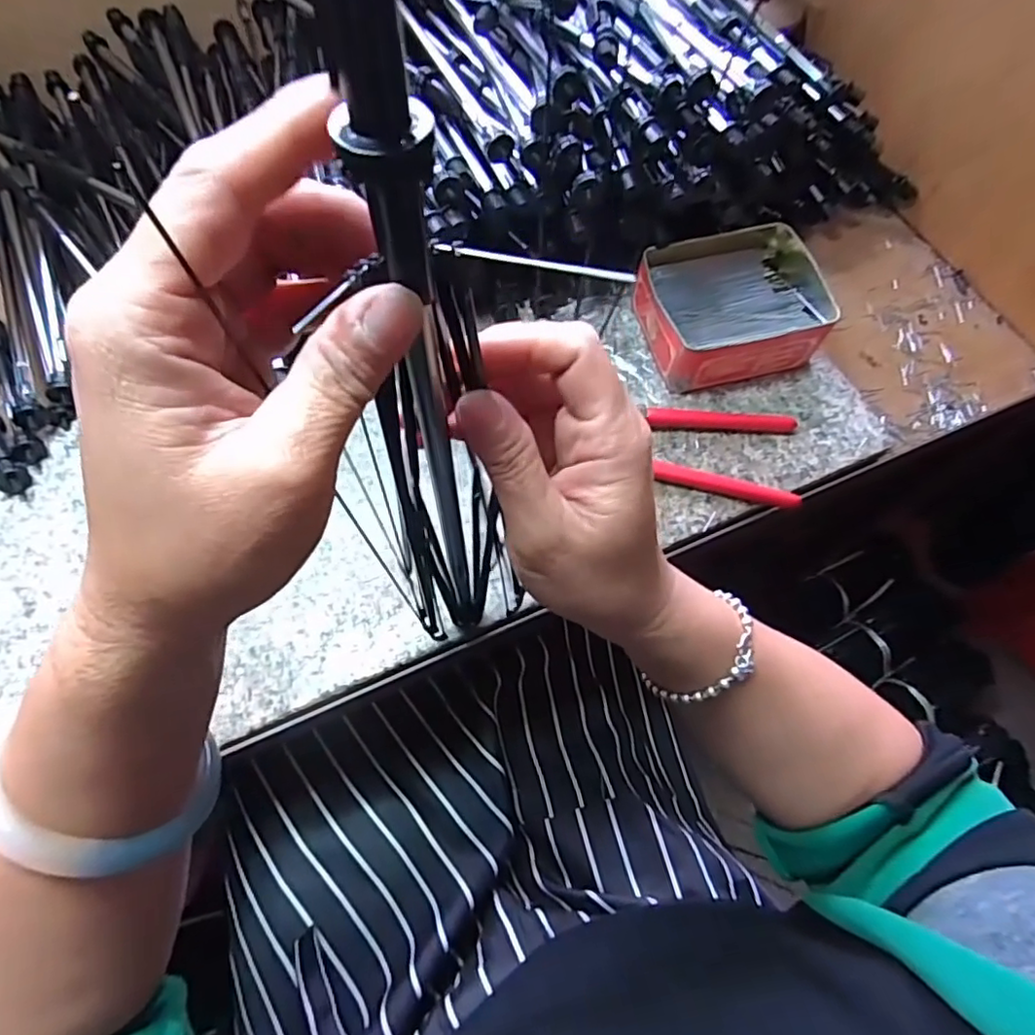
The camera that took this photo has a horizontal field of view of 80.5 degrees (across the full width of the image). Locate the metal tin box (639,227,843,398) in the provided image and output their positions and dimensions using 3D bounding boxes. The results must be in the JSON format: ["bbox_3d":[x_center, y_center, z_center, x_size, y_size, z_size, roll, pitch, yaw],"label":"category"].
[{"bbox_3d":[0.154,-0.154,0.452,0.124,0.054,0.106,-12,68,-7],"label":"metal tin box"}]

